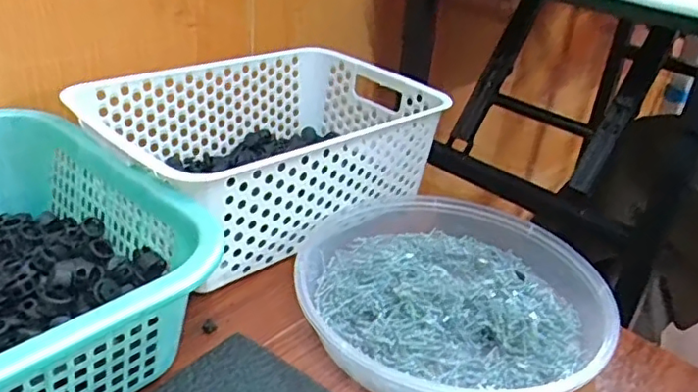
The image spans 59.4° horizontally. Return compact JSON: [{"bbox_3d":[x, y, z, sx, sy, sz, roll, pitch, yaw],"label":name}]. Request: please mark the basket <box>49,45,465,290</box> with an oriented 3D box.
[{"bbox_3d":[-0.075,-0.050,0.575,0.290,0.096,0.199,-23,42,-39],"label":"basket"}]

